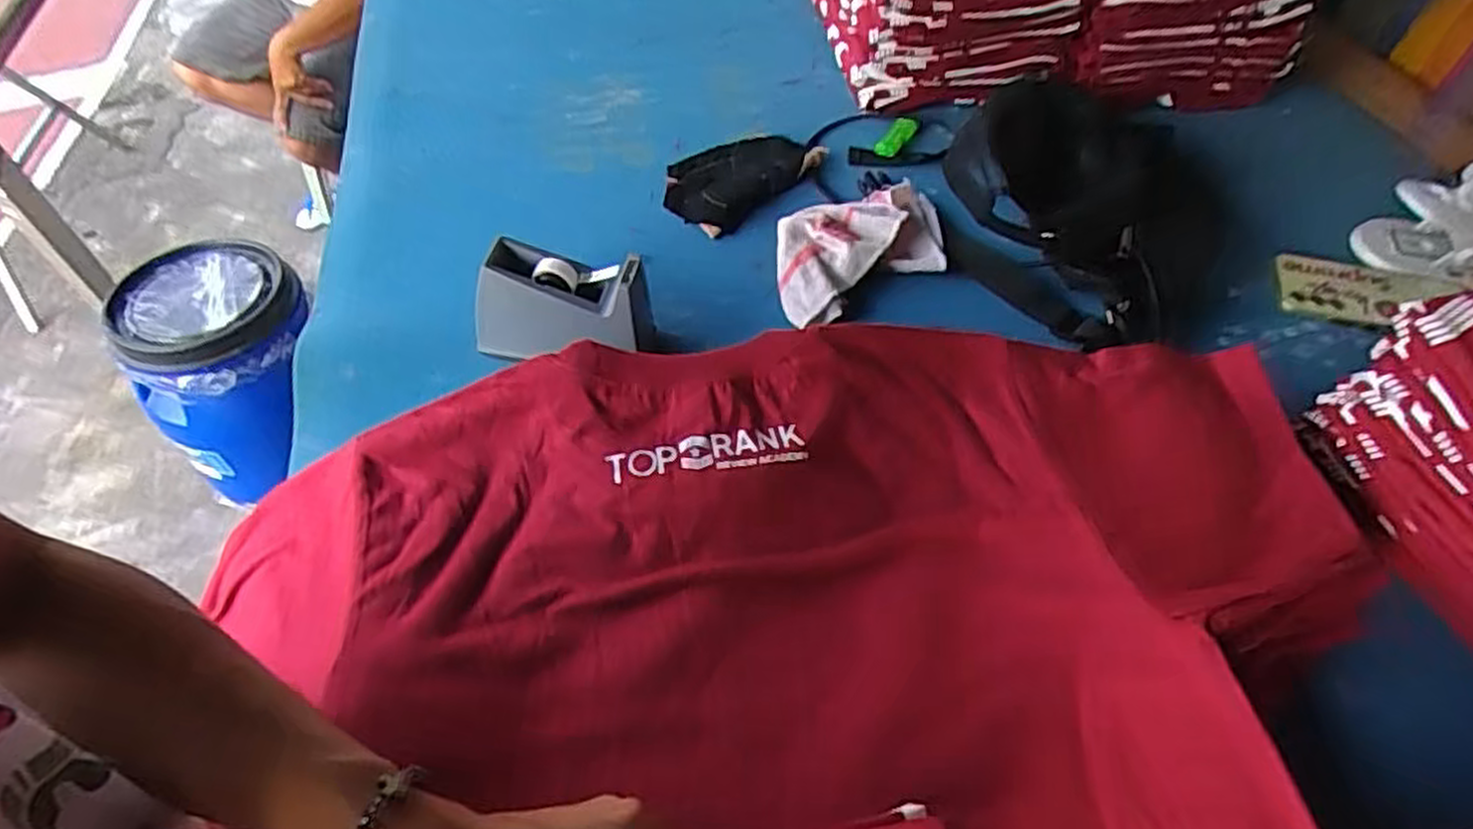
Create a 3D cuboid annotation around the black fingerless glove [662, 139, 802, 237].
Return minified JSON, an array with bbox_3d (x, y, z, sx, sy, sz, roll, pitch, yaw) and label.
[{"bbox_3d":[-0.003,-0.250,0.823,0.120,0.019,0.164,38,60,25],"label":"black fingerless glove"}]

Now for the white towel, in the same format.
[{"bbox_3d":[0.118,-0.155,0.732,0.196,0.035,0.104,-25,56,-19],"label":"white towel"}]

